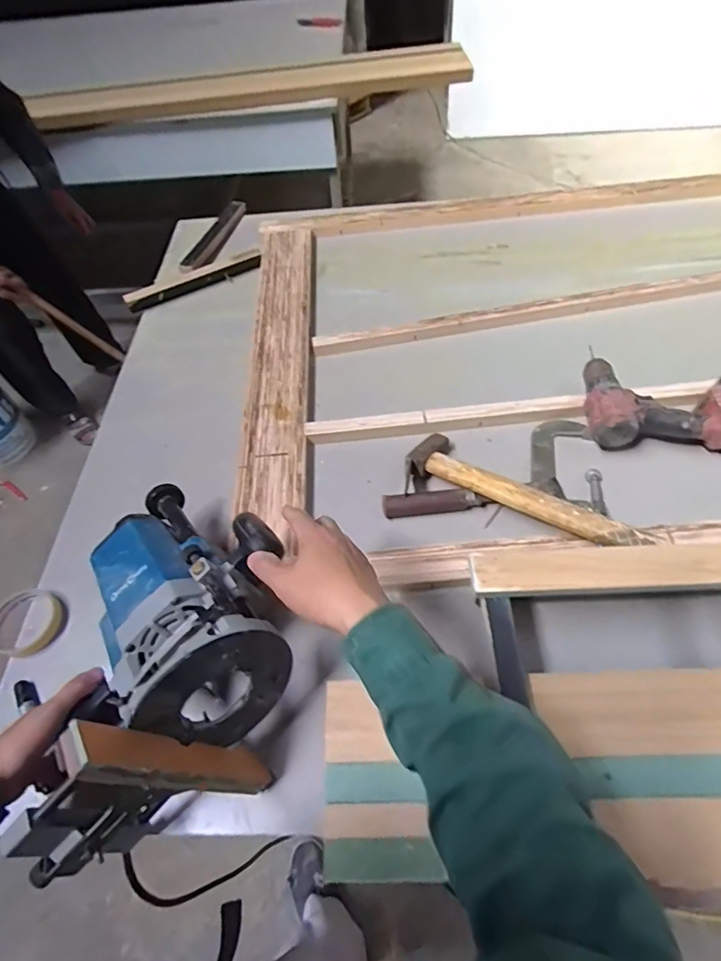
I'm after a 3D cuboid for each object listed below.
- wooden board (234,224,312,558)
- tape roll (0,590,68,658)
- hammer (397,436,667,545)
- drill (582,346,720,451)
[{"bbox_3d":[-0.140,-0.219,0.847,0.100,0.030,0.716,-4,58,1],"label":"wooden board"},{"bbox_3d":[-0.434,0.186,0.641,0.094,0.023,0.087,-2,56,3],"label":"tape roll"},{"bbox_3d":[0.222,0.014,0.669,0.321,0.068,0.097,24,61,19],"label":"hammer"},{"bbox_3d":[0.468,-0.104,0.723,0.267,0.078,0.150,6,57,8],"label":"drill"}]

